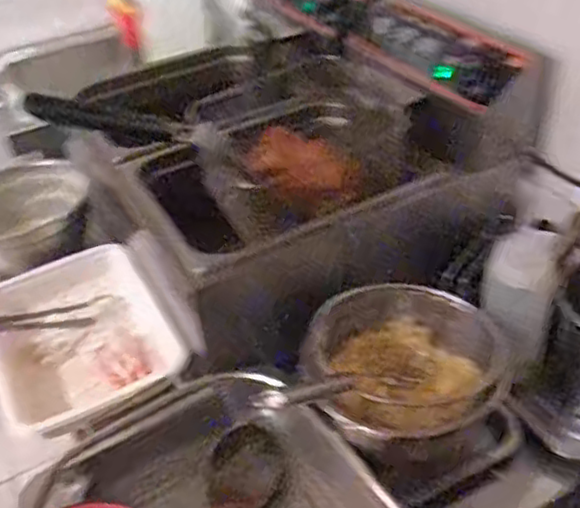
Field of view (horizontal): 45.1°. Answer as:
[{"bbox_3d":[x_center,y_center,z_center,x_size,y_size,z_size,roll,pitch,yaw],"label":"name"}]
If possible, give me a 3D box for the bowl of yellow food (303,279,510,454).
[{"bbox_3d":[0.110,0.108,0.700,0.185,0.074,0.159,-5,39,-1],"label":"bowl of yellow food"}]

